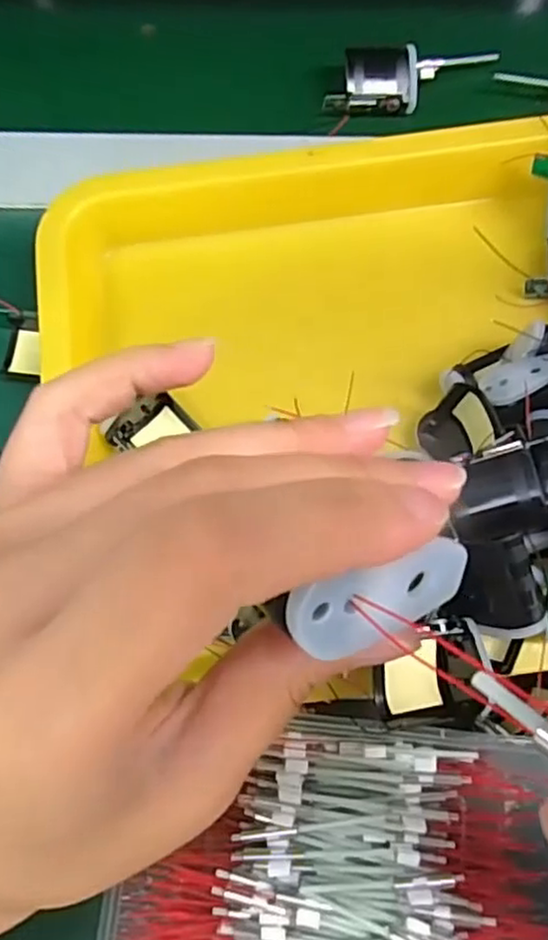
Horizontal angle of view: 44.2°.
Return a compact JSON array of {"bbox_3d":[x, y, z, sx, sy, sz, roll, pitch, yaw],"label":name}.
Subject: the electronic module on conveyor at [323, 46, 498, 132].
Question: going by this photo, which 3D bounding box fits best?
[{"bbox_3d":[0.080,-0.222,0.382,0.105,0.031,0.025,-15,74,-3],"label":"electronic module on conveyor"}]

